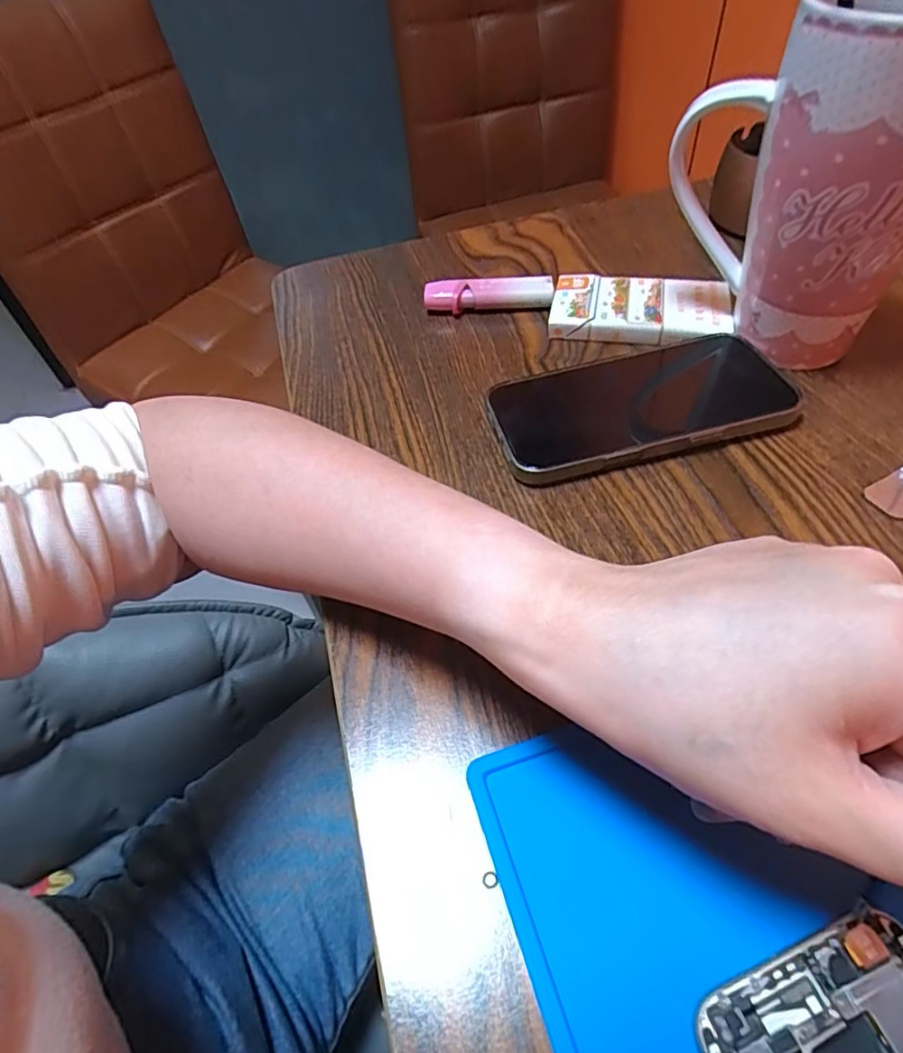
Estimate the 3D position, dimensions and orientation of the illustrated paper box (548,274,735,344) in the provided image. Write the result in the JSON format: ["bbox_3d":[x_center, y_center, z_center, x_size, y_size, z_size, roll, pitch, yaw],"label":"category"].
[{"bbox_3d":[0.116,-0.133,0.361,0.103,0.015,0.054,9,52,13],"label":"illustrated paper box"}]

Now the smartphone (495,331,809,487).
[{"bbox_3d":[0.098,-0.069,0.312,0.157,0.012,0.084,-14,51,-5],"label":"smartphone"}]

